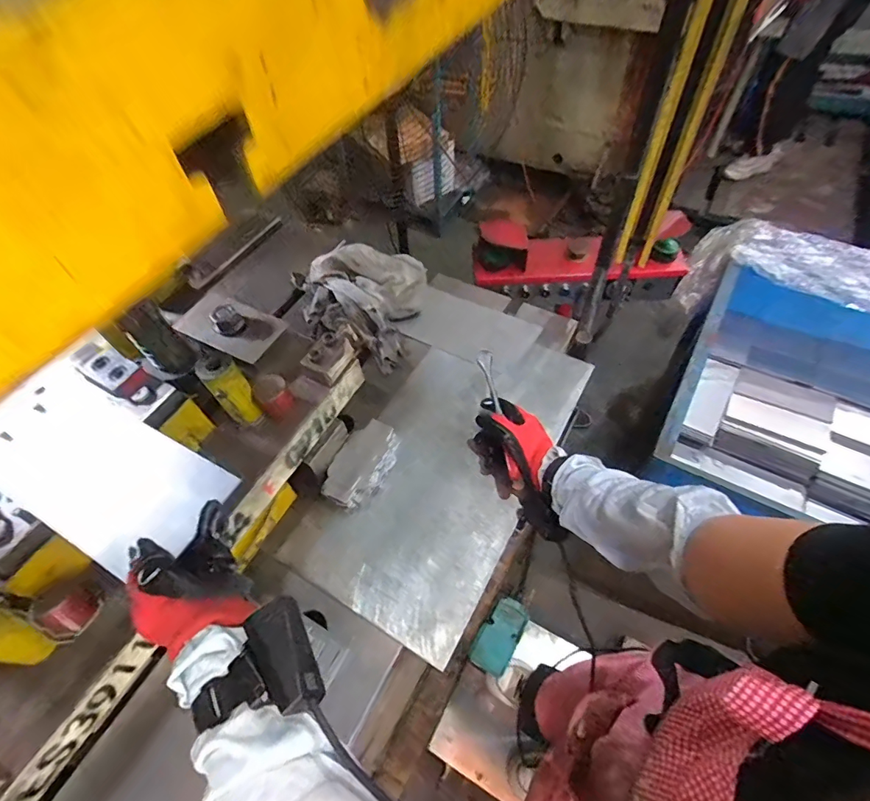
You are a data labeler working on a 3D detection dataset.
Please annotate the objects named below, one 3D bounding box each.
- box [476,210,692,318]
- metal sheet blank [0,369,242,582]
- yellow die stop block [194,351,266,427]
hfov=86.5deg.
[{"bbox_3d":[0.394,-0.366,1.269,0.562,0.241,0.124,-3,56,3],"label":"box"},{"bbox_3d":[-0.335,0.069,0.462,0.257,0.007,0.125,27,63,17],"label":"metal sheet blank"},{"bbox_3d":[-0.238,-0.011,0.546,0.041,0.095,0.044,-40,62,-19],"label":"yellow die stop block"}]

